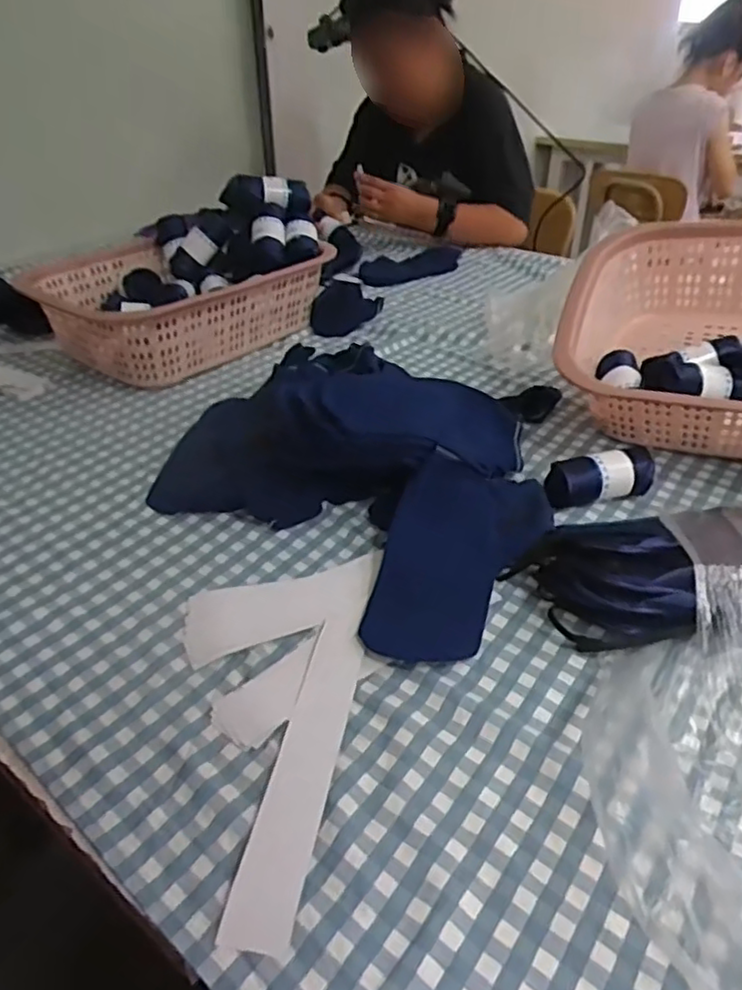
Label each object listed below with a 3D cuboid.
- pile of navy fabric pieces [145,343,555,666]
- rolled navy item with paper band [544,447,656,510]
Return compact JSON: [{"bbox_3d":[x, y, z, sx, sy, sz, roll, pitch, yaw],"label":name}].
[{"bbox_3d":[-0.010,-0.042,0.599,0.361,0.097,0.263,25,42,32],"label":"pile of navy fabric pieces"},{"bbox_3d":[0.204,-0.014,0.605,0.094,0.041,0.033,-4,35,-5],"label":"rolled navy item with paper band"}]

